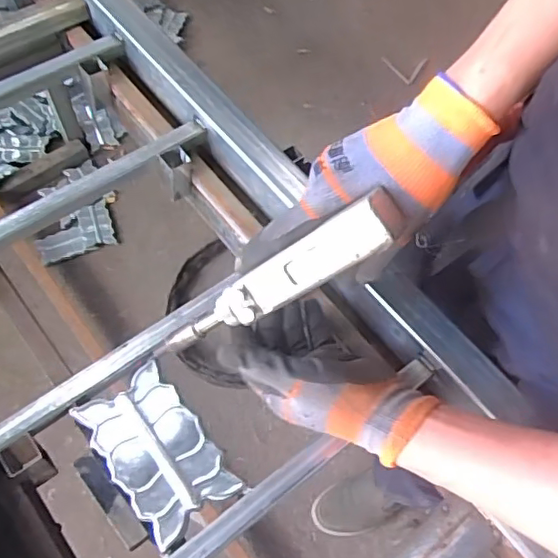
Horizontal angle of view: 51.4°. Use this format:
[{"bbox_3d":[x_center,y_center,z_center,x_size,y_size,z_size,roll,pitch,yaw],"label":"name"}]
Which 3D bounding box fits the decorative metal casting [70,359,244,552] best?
[{"bbox_3d":[-0.098,0.137,0.467,0.074,0.018,0.127,-35,70,-19],"label":"decorative metal casting"}]

